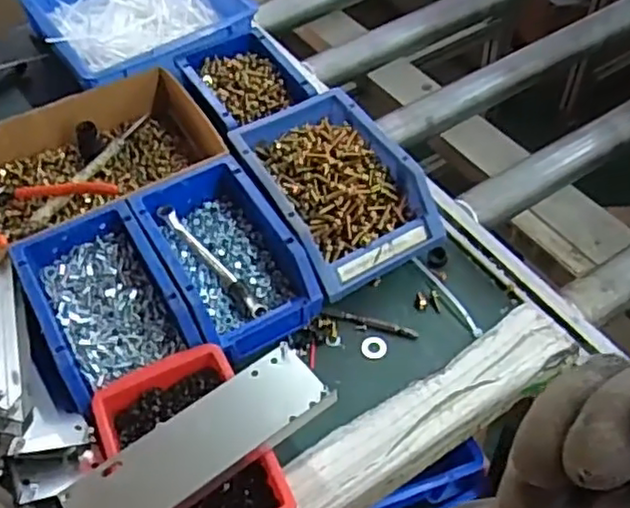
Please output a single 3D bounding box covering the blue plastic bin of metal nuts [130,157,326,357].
[{"bbox_3d":[-0.080,-0.005,0.568,0.101,0.056,0.172,-27,56,-17],"label":"blue plastic bin of metal nuts"}]

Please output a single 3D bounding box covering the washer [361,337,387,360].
[{"bbox_3d":[0.049,0.077,0.554,0.021,0.004,0.020,-1,52,2],"label":"washer"}]

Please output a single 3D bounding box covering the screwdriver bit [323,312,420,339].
[{"bbox_3d":[0.047,0.058,0.564,0.079,0.006,0.008,13,54,12],"label":"screwdriver bit"}]

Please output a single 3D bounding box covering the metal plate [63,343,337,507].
[{"bbox_3d":[-0.075,0.128,0.448,0.178,0.007,0.063,-32,49,-21],"label":"metal plate"}]

